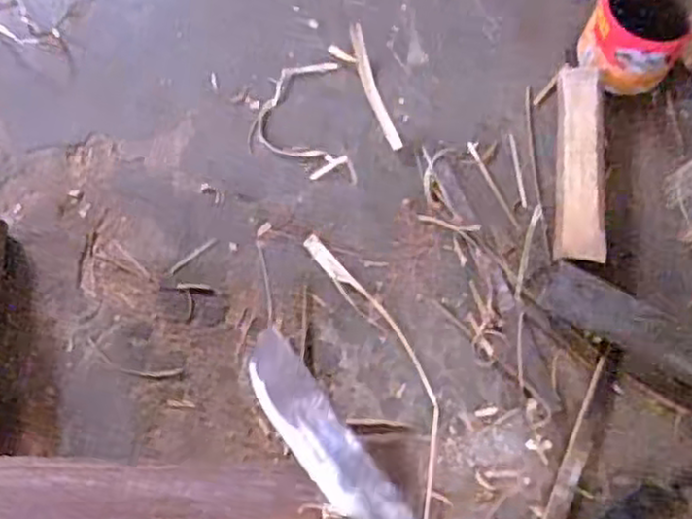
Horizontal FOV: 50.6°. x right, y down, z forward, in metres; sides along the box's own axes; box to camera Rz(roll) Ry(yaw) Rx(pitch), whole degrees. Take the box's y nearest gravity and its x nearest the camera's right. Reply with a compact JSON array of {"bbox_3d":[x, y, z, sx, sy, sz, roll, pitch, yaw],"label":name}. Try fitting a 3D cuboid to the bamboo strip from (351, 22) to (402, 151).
[{"bbox_3d":[0.043,-0.282,1.190,0.028,0.009,0.232,-17,74,-3],"label":"bamboo strip"}]

